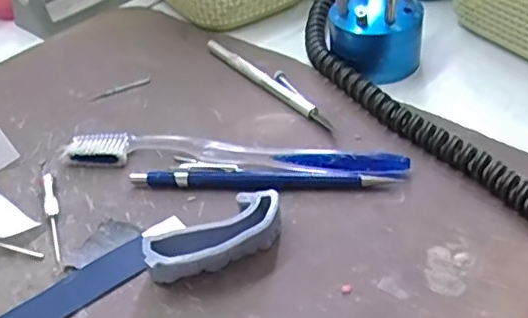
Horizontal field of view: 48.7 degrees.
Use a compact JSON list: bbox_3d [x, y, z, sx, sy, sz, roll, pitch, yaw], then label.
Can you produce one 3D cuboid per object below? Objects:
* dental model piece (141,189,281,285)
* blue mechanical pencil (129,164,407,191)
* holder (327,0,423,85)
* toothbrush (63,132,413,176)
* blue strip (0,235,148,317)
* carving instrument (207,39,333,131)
[{"bbox_3d":[-0.020,0.038,0.263,0.064,0.021,0.026,-26,44,-22],"label":"dental model piece"},{"bbox_3d":[-0.001,0.009,0.303,0.138,0.010,0.012,0,41,8],"label":"blue mechanical pencil"},{"bbox_3d":[0.072,-0.094,0.370,0.058,0.066,0.060,4,41,12],"label":"holder"},{"bbox_3d":[-0.018,-0.003,0.319,0.187,0.011,0.022,3,41,11],"label":"toothbrush"},{"bbox_3d":[-0.089,0.060,0.260,0.080,0.004,0.020,-30,46,-25],"label":"blue strip"},{"bbox_3d":[0.000,-0.051,0.376,0.009,0.008,0.126,-28,45,-24],"label":"carving instrument"}]

